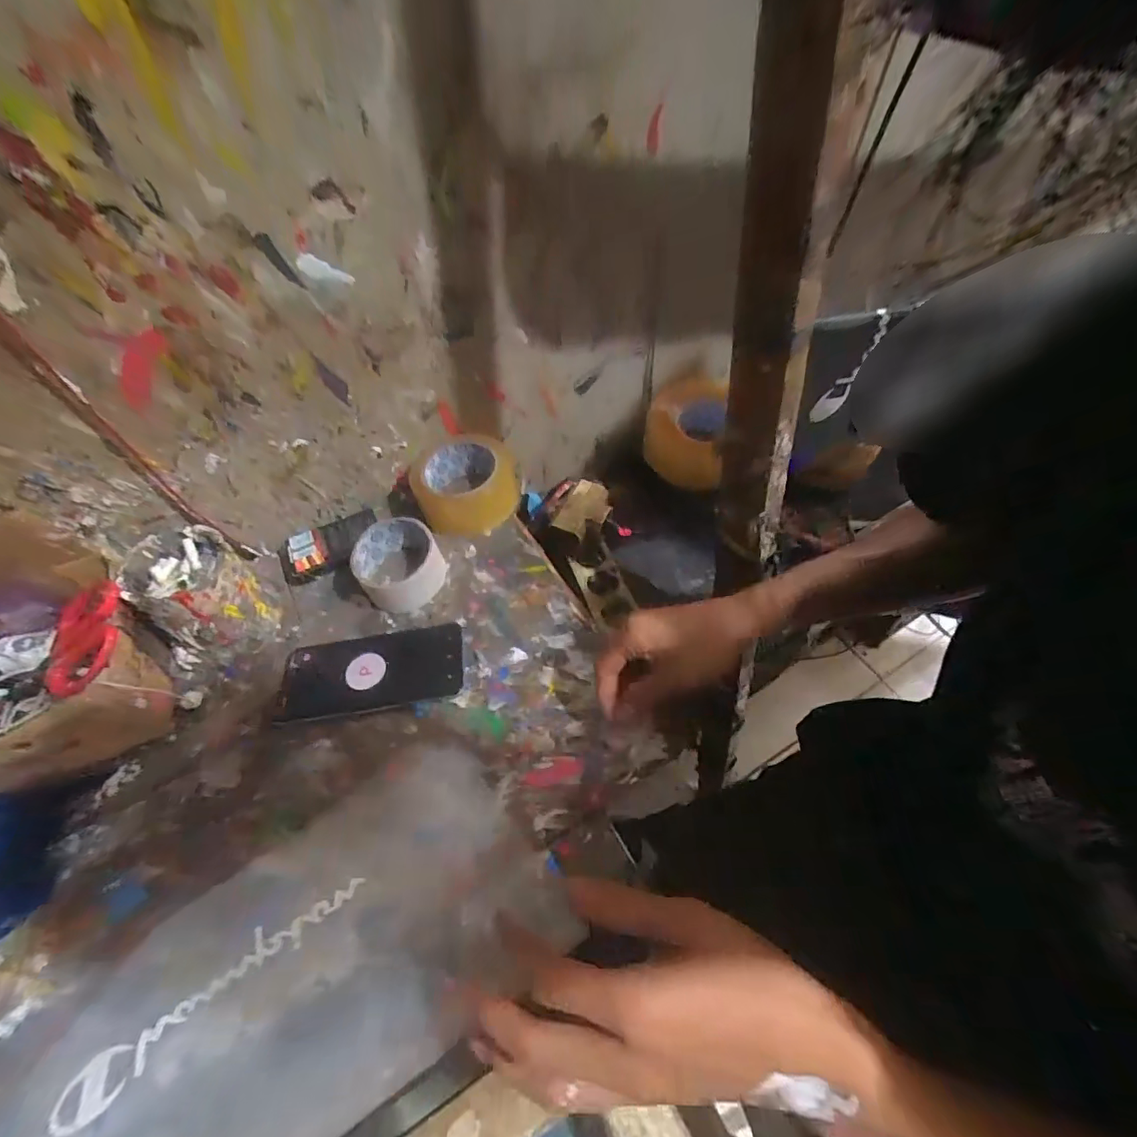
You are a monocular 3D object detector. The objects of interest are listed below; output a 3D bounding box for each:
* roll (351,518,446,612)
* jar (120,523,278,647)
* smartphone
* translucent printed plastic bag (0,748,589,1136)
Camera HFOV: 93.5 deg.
[{"bbox_3d":[-0.166,-0.003,0.524,0.080,0.042,0.085,-36,61,-20],"label":"roll"},{"bbox_3d":[-0.332,0.020,0.493,0.103,0.089,0.087,24,60,18],"label":"jar"},{"bbox_3d":[-0.176,0.091,0.484,0.156,0.014,0.074,-9,55,-3],"label":"smartphone"},{"bbox_3d":[-0.189,0.273,0.342,0.358,0.035,0.170,-31,59,-20],"label":"translucent printed plastic bag"}]

